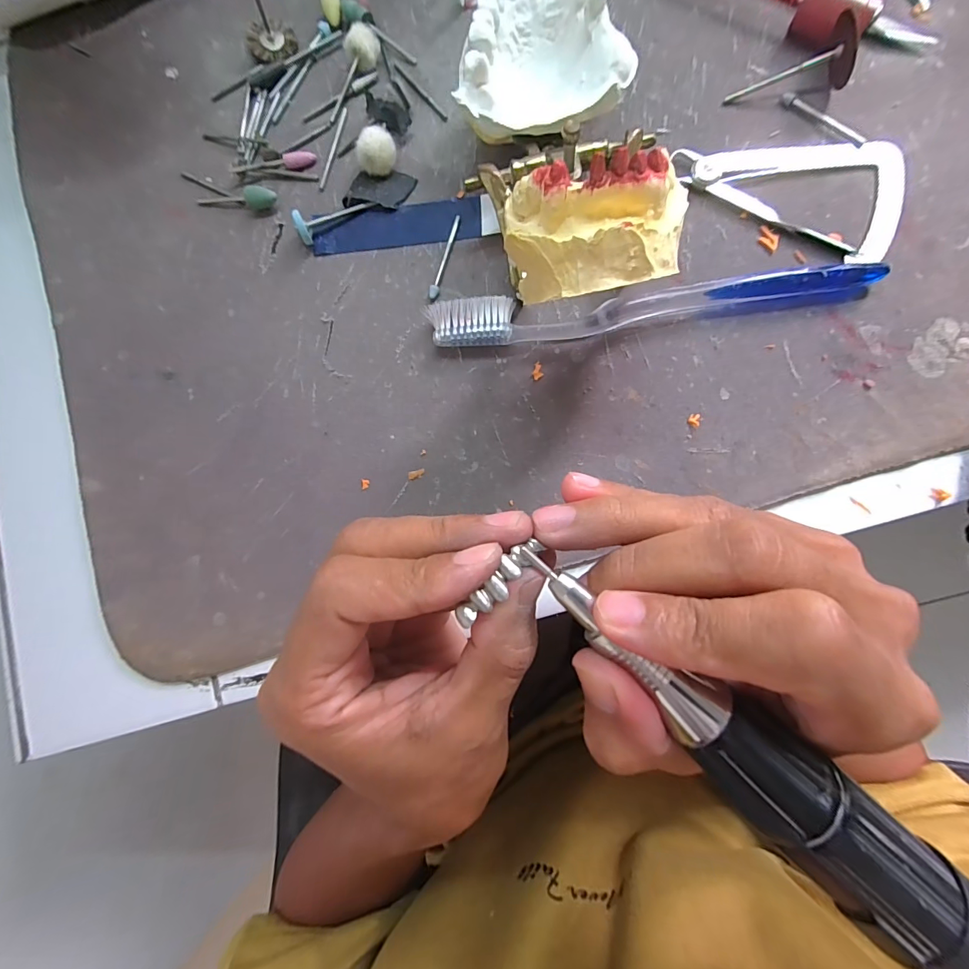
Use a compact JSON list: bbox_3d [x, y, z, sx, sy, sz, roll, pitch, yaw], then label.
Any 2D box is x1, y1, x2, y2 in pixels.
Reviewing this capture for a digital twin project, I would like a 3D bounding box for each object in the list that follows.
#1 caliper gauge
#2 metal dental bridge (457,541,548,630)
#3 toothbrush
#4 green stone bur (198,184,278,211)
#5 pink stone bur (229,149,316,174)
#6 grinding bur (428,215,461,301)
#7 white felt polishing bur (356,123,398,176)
[{"bbox_3d":[0.139,-0.139,0.188,0.097,0.005,0.054,29,89,8],"label":"caliper gauge"},{"bbox_3d":[0.005,0.026,0.115,0.007,0.006,0.030,43,72,8],"label":"metal dental bridge"},{"bbox_3d":[0.070,-0.078,0.186,0.187,0.012,0.018,-4,84,6],"label":"toothbrush"},{"bbox_3d":[-0.126,-0.145,0.214,0.043,0.009,0.007,9,86,7],"label":"green stone bur"},{"bbox_3d":[-0.107,-0.164,0.215,0.043,0.005,0.008,-6,84,6],"label":"pink stone bur"},{"bbox_3d":[-0.019,-0.108,0.202,0.004,0.004,0.044,14,86,8],"label":"grinding bur"},{"bbox_3d":[-0.051,-0.159,0.203,0.019,0.016,0.013,-21,83,4],"label":"white felt polishing bur"}]

